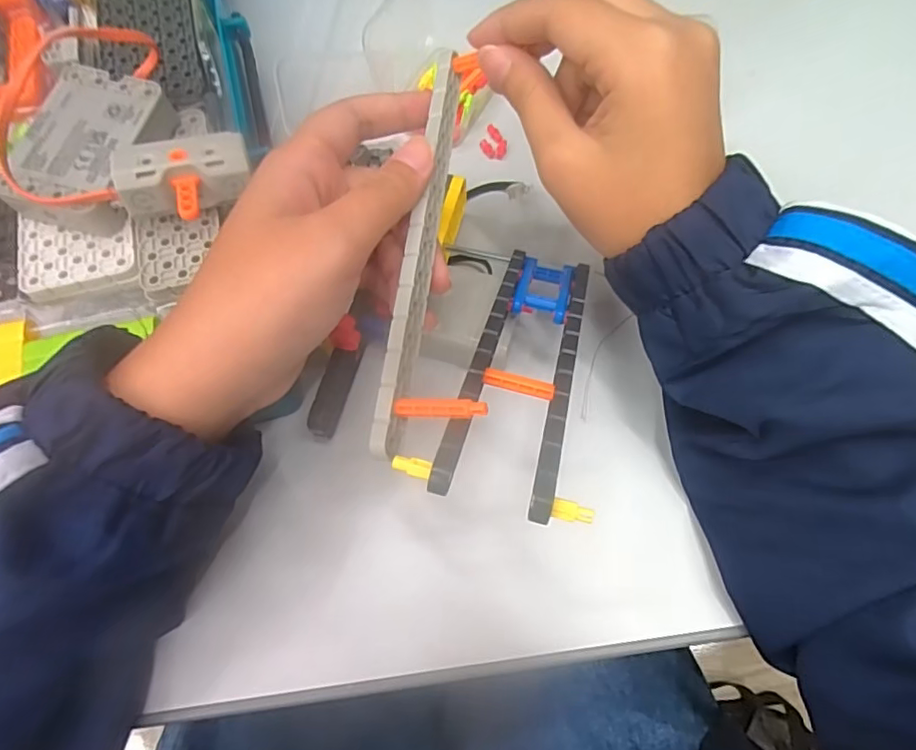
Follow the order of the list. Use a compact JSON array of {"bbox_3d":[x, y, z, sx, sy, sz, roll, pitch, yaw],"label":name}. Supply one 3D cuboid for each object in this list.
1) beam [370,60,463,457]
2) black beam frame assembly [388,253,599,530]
[{"bbox_3d":[-0.013,-0.053,0.212,0.004,0.016,0.166,-5,69,35],"label":"beam"},{"bbox_3d":[0.026,-0.009,0.221,0.057,0.008,0.145,13,42,6],"label":"black beam frame assembly"}]

